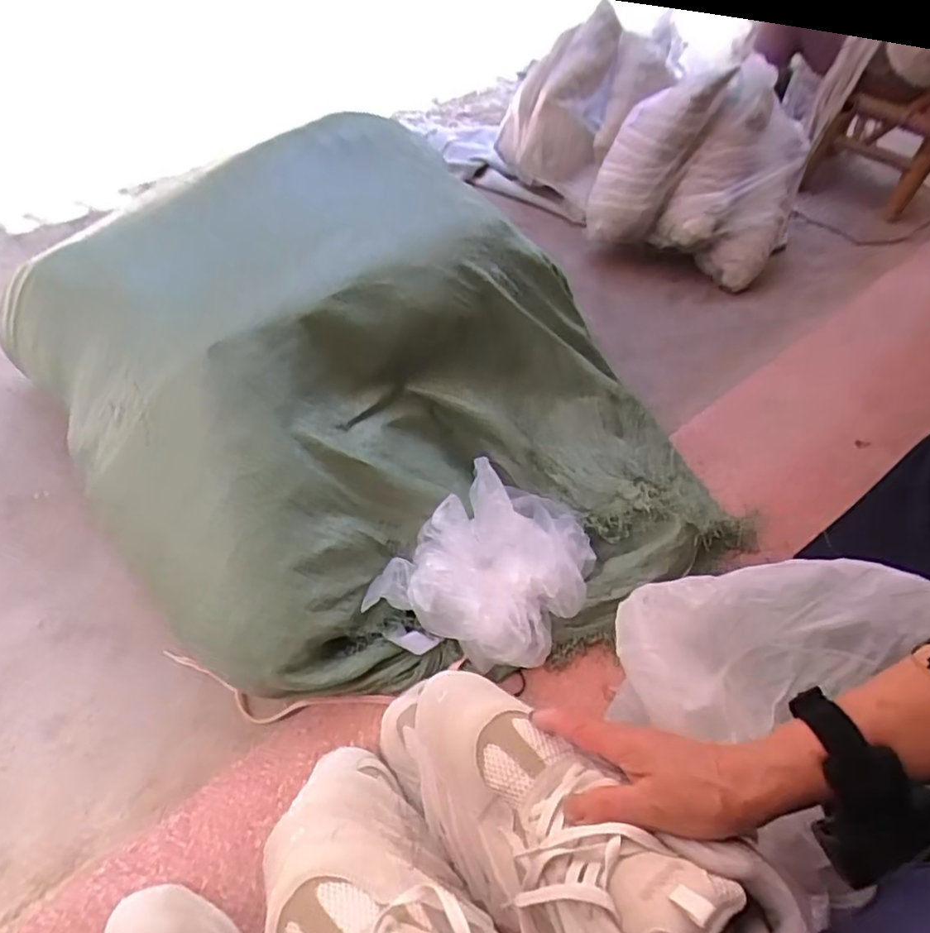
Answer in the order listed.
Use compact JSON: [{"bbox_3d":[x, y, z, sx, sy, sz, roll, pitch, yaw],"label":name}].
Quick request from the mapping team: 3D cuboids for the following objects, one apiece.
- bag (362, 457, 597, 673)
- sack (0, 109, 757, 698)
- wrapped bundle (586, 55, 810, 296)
[{"bbox_3d":[0.037,0.093,0.686,0.204,0.126,0.232,19,51,11],"label":"bag"},{"bbox_3d":[-0.095,-0.103,0.748,0.717,0.322,0.671,38,57,25],"label":"sack"},{"bbox_3d":[0.531,-0.650,1.328,0.393,0.312,0.391,26,53,16],"label":"wrapped bundle"}]

